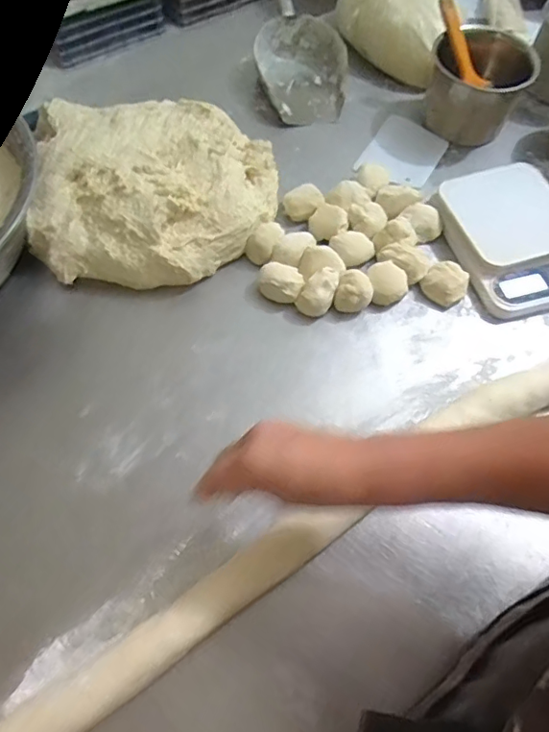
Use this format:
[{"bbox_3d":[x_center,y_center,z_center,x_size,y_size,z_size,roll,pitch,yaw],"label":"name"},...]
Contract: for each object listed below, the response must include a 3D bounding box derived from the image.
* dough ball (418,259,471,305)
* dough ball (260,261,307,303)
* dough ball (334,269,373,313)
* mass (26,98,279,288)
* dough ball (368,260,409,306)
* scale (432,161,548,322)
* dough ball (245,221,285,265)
[{"bbox_3d":[0.197,-0.096,0.627,0.048,0.028,0.041,30,64,13],"label":"dough ball"},{"bbox_3d":[0.007,-0.095,0.615,0.051,0.034,0.041,13,61,4],"label":"dough ball"},{"bbox_3d":[0.089,-0.082,0.613,0.039,0.035,0.035,19,62,7],"label":"dough ball"},{"bbox_3d":[-0.140,-0.217,0.655,0.284,0.078,0.252,2,61,-2],"label":"mass"},{"bbox_3d":[0.128,-0.094,0.619,0.041,0.024,0.044,1,61,-2],"label":"dough ball"},{"bbox_3d":[0.290,-0.153,0.652,0.153,0.041,0.187,-17,63,-12],"label":"scale"},{"bbox_3d":[-0.012,-0.147,0.645,0.035,0.030,0.047,18,62,7],"label":"dough ball"}]

